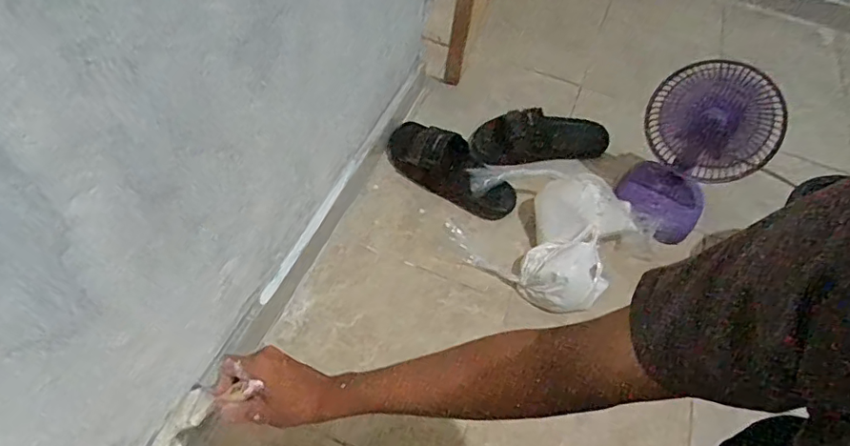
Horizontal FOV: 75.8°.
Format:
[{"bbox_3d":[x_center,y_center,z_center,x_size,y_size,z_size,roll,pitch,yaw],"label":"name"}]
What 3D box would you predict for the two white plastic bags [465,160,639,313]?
[{"bbox_3d":[0.206,0.012,0.915,0.307,0.085,0.234,16,53,8],"label":"two white plastic bags"}]

